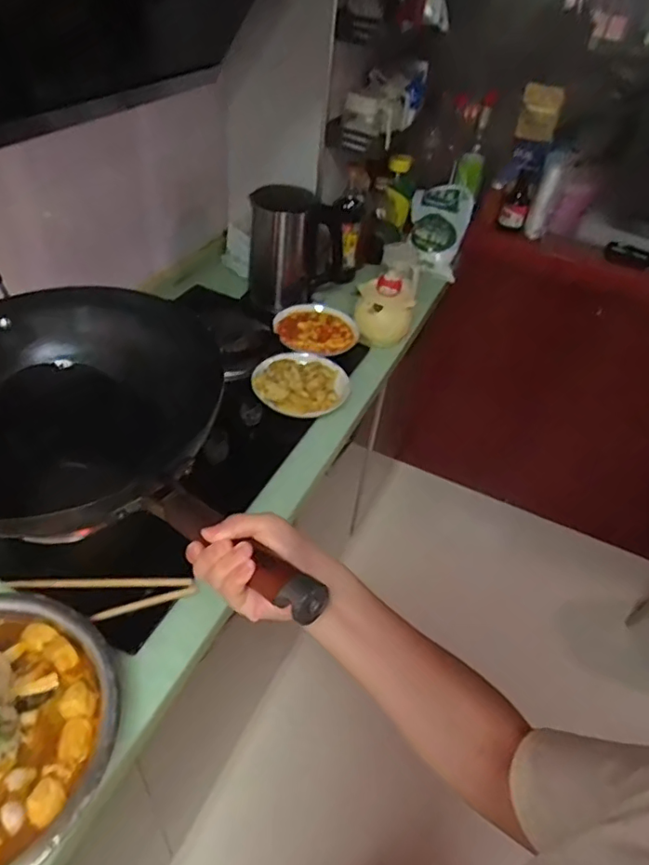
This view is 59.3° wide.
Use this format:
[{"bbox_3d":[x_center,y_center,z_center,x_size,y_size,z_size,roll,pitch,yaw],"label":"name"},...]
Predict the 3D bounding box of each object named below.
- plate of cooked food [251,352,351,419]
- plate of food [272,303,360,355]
[{"bbox_3d":[-0.041,-0.101,1.046,0.174,0.028,0.162,0,44,-8],"label":"plate of cooked food"},{"bbox_3d":[-0.019,-0.213,1.180,0.174,0.021,0.164,4,43,-4],"label":"plate of food"}]

